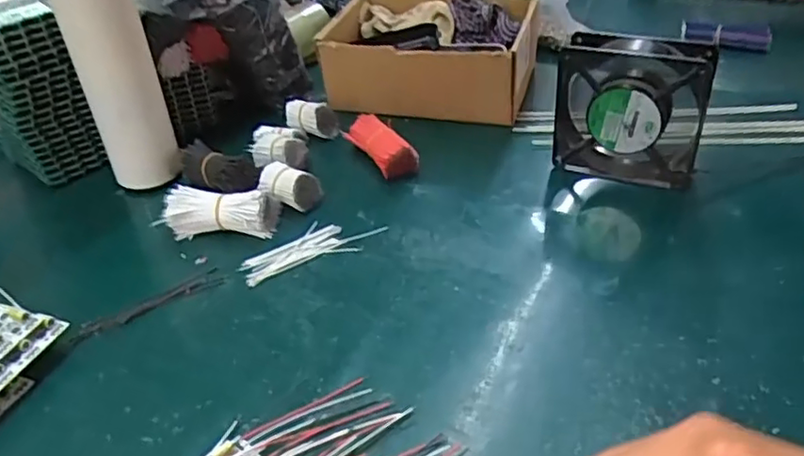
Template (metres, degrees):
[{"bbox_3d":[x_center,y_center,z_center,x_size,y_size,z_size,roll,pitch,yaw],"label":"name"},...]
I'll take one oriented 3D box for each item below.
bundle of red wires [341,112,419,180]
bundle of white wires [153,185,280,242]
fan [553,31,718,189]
[{"bbox_3d":[-0.019,-0.079,0.611,0.033,0.036,0.091,-24,41,-26],"label":"bundle of red wires"},{"bbox_3d":[-0.158,-0.014,0.540,0.098,0.034,0.037,-2,36,3],"label":"bundle of white wires"},{"bbox_3d":[0.194,-0.094,0.542,0.120,0.133,0.036,10,39,18],"label":"fan"}]

